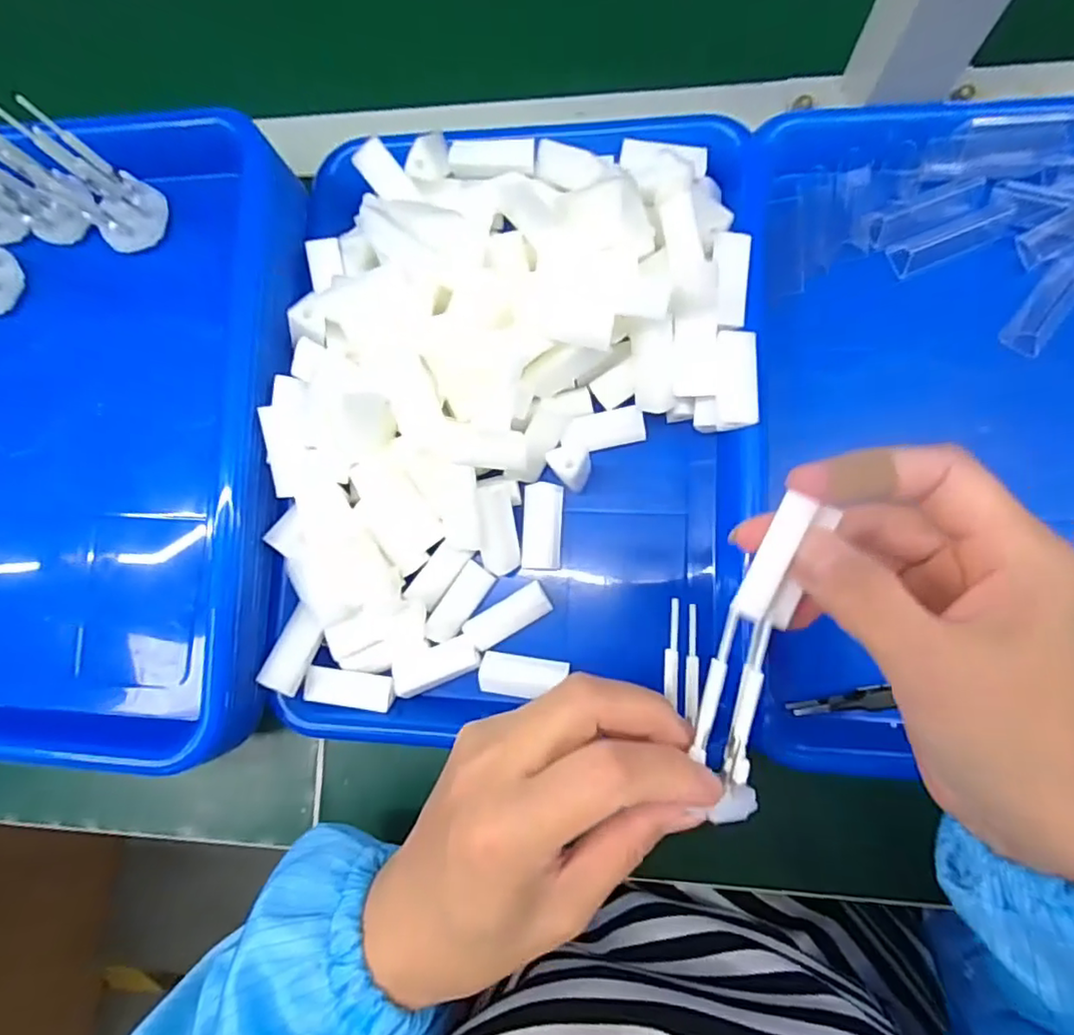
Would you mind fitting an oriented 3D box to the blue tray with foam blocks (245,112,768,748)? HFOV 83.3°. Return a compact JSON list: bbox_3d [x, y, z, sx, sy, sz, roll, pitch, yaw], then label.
[{"bbox_3d":[-0.016,-0.049,0.304,0.242,0.079,0.323,2,83,7],"label":"blue tray with foam blocks"}]

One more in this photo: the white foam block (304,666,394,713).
[{"bbox_3d":[-0.098,0.091,0.319,0.046,0.010,0.019,6,84,8],"label":"white foam block"}]

